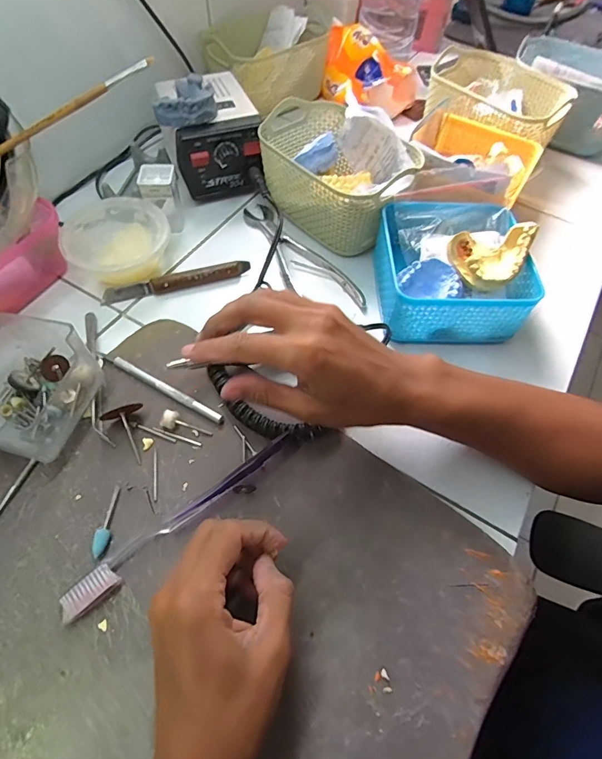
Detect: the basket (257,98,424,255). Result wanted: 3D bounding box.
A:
[{"bbox_3d":[0.034,-0.231,0.461,0.117,0.083,0.181,-38,68,-22],"label":"basket"}]

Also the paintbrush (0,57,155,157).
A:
[{"bbox_3d":[-0.205,-0.212,0.343,0.191,0.011,0.013,-29,63,3],"label":"paintbrush"}]

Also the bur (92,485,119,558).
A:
[{"bbox_3d":[-0.142,0.102,0.304,0.009,0.008,0.050,0,59,-3],"label":"bur"}]

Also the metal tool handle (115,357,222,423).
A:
[{"bbox_3d":[-0.116,0.008,0.363,0.114,0.004,0.009,28,62,13],"label":"metal tool handle"}]

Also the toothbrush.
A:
[{"bbox_3d":[-0.082,0.096,0.306,0.192,0.014,0.019,-37,68,-22],"label":"toothbrush"}]

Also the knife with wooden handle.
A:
[{"bbox_3d":[-0.126,-0.101,0.429,0.148,0.012,0.017,-15,61,-11],"label":"knife with wooden handle"}]

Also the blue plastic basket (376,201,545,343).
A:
[{"bbox_3d":[0.144,-0.107,0.409,0.132,0.072,0.128,0,60,-3],"label":"blue plastic basket"}]

